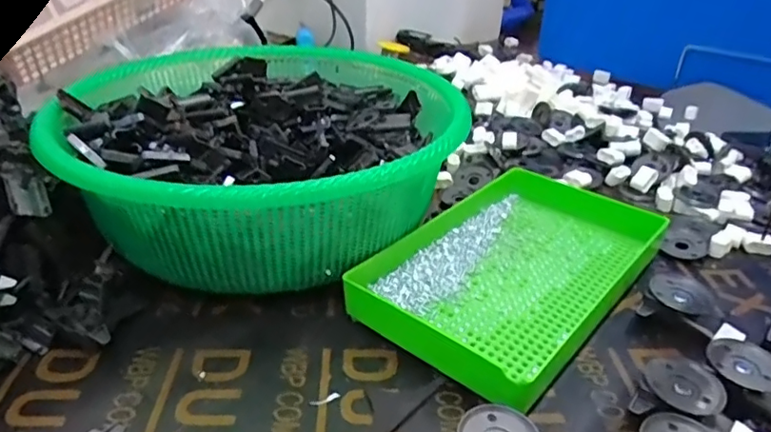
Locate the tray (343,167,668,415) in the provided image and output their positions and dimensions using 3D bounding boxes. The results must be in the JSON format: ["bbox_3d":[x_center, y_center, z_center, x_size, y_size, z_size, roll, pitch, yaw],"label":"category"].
[{"bbox_3d":[0.098,0.034,0.446,0.150,0.031,0.245,28,39,31],"label":"tray"}]

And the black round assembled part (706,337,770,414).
[{"bbox_3d":[0.228,0.104,0.347,0.065,0.029,0.037,28,39,31],"label":"black round assembled part"}]

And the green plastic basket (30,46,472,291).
[{"bbox_3d":[-0.114,-0.061,0.505,0.312,0.119,0.348,-18,40,-31],"label":"green plastic basket"}]

